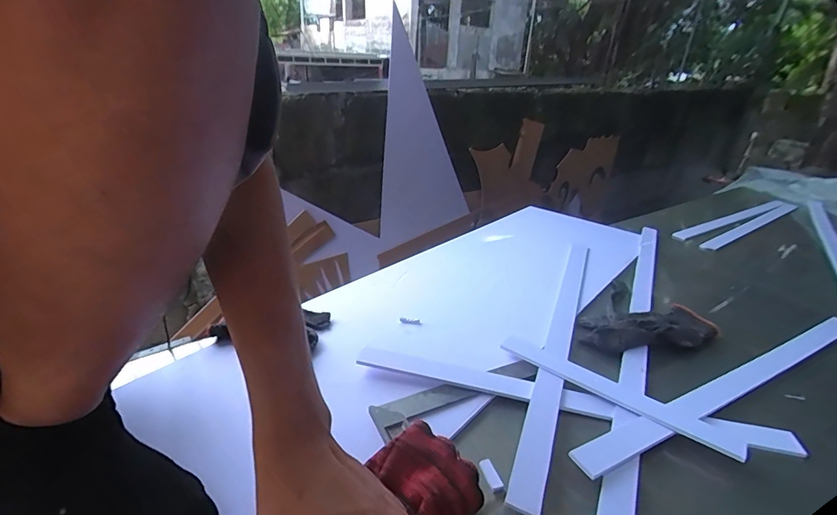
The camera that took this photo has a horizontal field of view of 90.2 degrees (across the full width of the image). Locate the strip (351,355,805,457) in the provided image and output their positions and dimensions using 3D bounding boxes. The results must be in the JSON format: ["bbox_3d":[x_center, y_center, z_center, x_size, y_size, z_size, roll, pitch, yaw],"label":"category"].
[{"bbox_3d":[0.148,0.142,0.433,0.429,0.011,0.029,8,27,10],"label":"strip"}]

